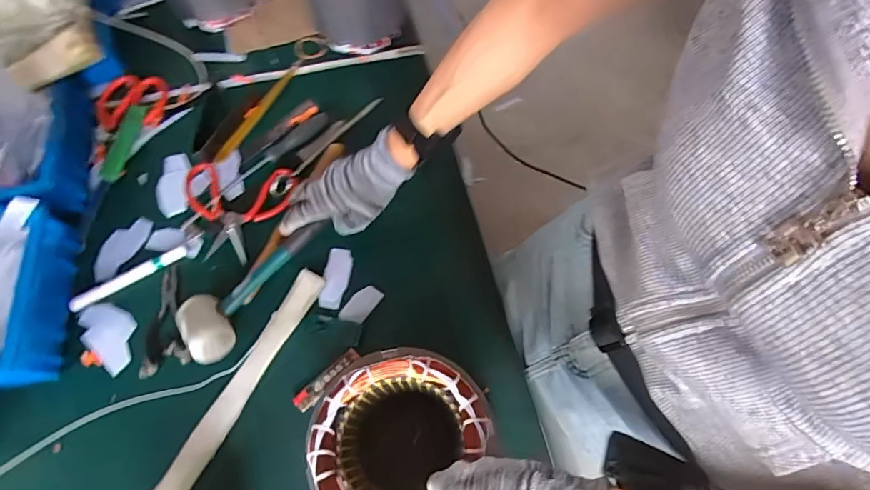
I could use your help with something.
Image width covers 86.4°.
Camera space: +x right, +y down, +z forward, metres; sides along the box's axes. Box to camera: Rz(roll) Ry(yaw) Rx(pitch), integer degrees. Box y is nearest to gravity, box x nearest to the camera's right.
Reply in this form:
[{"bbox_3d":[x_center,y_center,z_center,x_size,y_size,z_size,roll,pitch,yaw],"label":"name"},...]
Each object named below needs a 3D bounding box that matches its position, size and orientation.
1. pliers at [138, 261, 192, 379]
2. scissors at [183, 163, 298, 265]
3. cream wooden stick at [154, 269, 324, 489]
[{"bbox_3d":[-0.336,0.091,0.563,0.058,0.011,0.124,-19,68,-9],"label":"pliers"},{"bbox_3d":[-0.269,-0.046,0.614,0.147,0.018,0.135,5,66,2],"label":"scissors"},{"bbox_3d":[-0.219,0.160,0.527,0.031,0.021,0.296,25,68,10],"label":"cream wooden stick"}]

